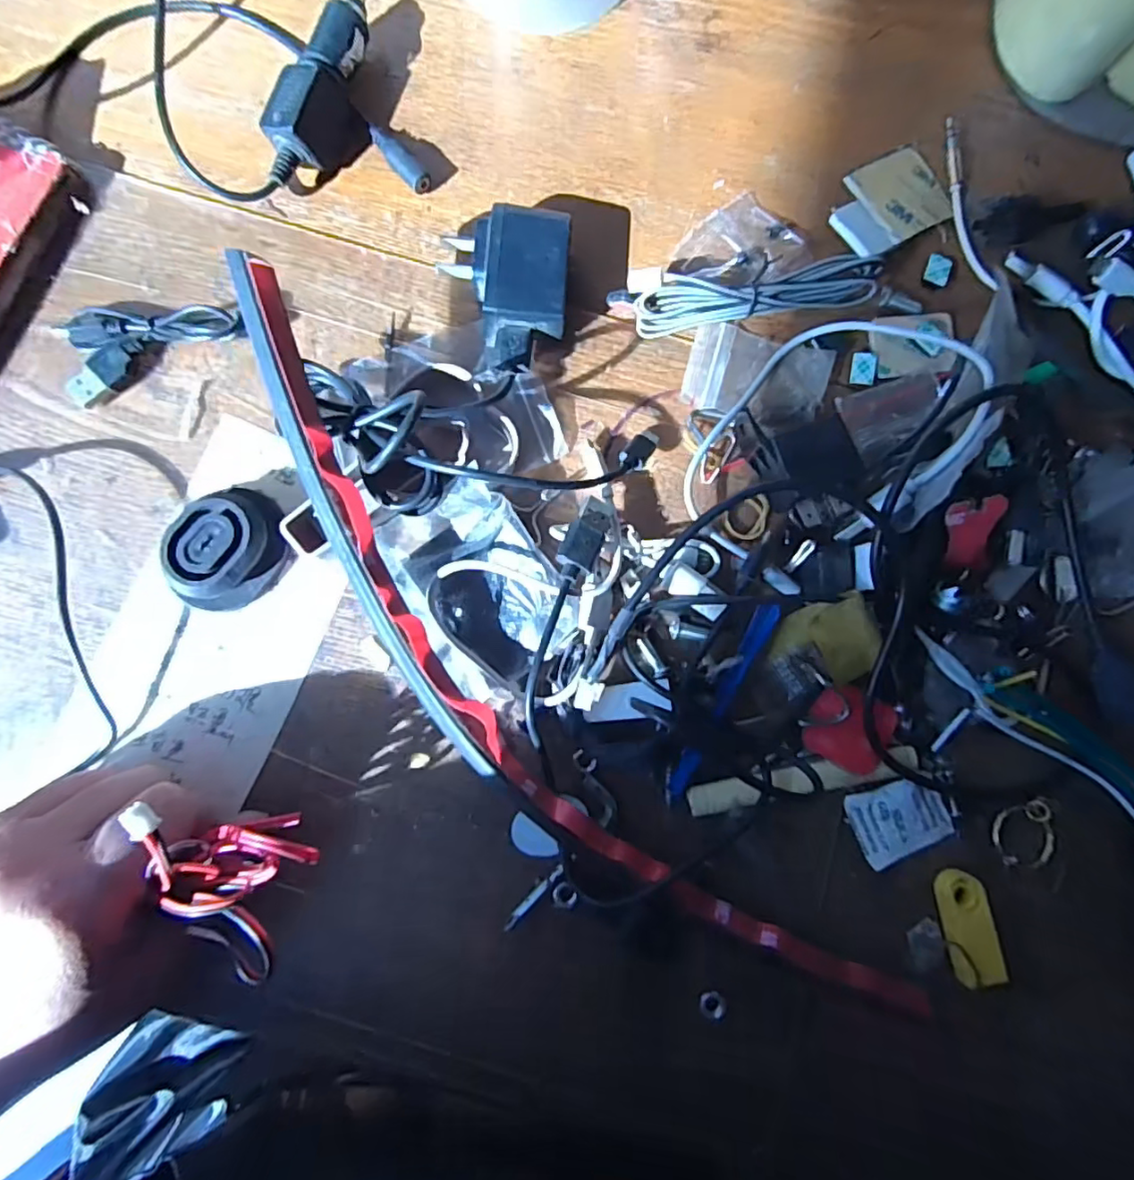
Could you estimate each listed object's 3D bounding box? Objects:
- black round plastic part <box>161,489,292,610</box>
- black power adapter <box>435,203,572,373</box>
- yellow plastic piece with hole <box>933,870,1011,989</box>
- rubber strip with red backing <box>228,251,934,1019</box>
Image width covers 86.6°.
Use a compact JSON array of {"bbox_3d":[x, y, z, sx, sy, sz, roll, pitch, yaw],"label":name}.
[{"bbox_3d":[-0.136,-0.017,0.242,0.039,0.020,0.047,33,86,3],"label":"black round plastic part"},{"bbox_3d":[-0.024,-0.121,0.250,0.047,0.025,0.063,4,85,0],"label":"black power adapter"},{"bbox_3d":[0.156,0.130,0.233,0.017,0.008,0.039,-6,73,-1],"label":"yellow plastic piece with hole"},{"bbox_3d":[-0.011,0.041,0.217,0.063,0.056,0.346,-42,86,-4],"label":"rubber strip with red backing"}]

